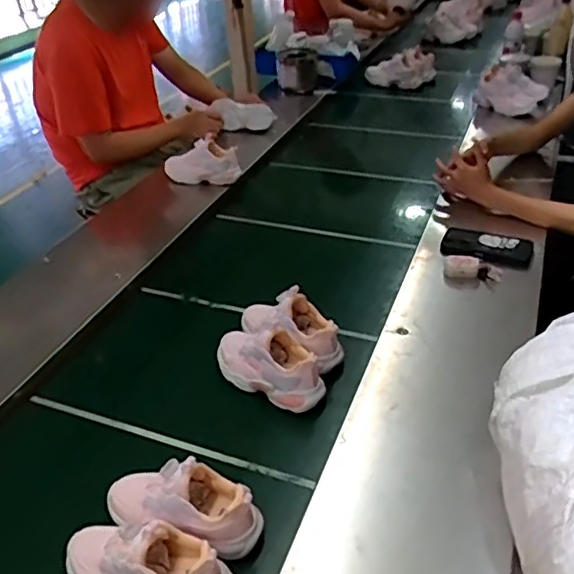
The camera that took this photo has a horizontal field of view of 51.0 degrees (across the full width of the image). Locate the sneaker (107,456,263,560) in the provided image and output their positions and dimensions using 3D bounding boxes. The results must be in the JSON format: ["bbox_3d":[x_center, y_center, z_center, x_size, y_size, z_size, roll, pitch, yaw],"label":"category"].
[{"bbox_3d":[-0.129,0.257,0.723,0.196,0.104,0.074,9,37,16],"label":"sneaker"}]

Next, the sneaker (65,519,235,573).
[{"bbox_3d":[-0.161,0.302,0.659,0.198,0.091,0.075,5,36,11],"label":"sneaker"}]

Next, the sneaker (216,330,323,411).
[{"bbox_3d":[-0.032,0.109,0.927,0.202,0.099,0.072,18,40,26],"label":"sneaker"}]

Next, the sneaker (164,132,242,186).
[{"bbox_3d":[-0.209,-0.319,1.518,0.202,0.112,0.093,3,34,30],"label":"sneaker"}]

